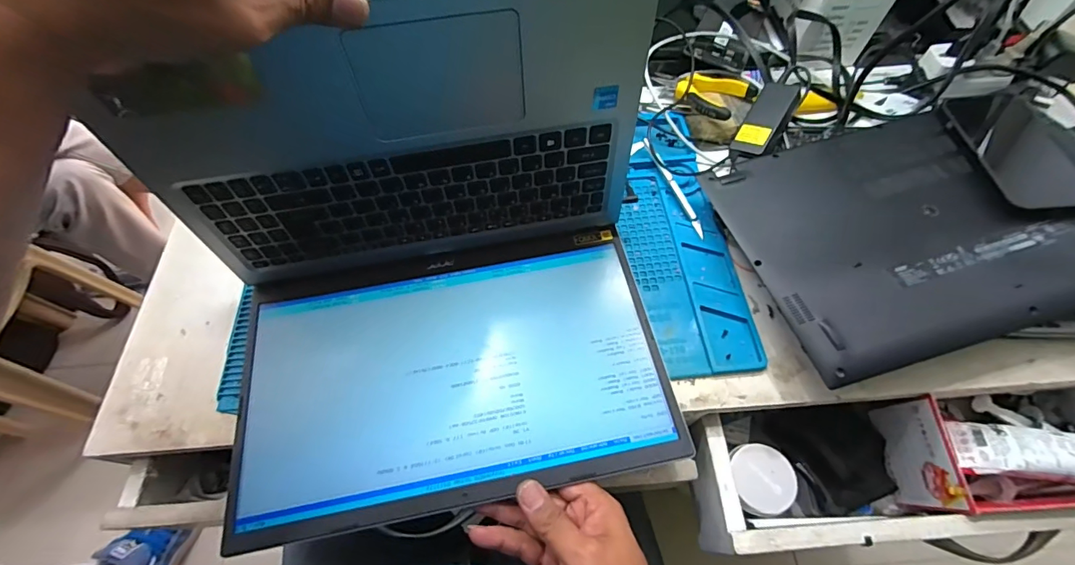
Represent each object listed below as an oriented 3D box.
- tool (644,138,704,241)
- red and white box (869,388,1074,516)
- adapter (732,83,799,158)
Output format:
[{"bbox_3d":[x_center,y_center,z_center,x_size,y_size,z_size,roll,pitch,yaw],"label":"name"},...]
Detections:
[{"bbox_3d":[0.145,-0.103,0.482,0.009,0.010,0.130,-18,63,-9],"label":"tool"},{"bbox_3d":[0.417,0.142,0.390,0.179,0.094,0.092,-4,61,-1],"label":"red and white box"},{"bbox_3d":[0.248,-0.173,0.495,0.039,0.023,0.090,23,76,38],"label":"adapter"}]

